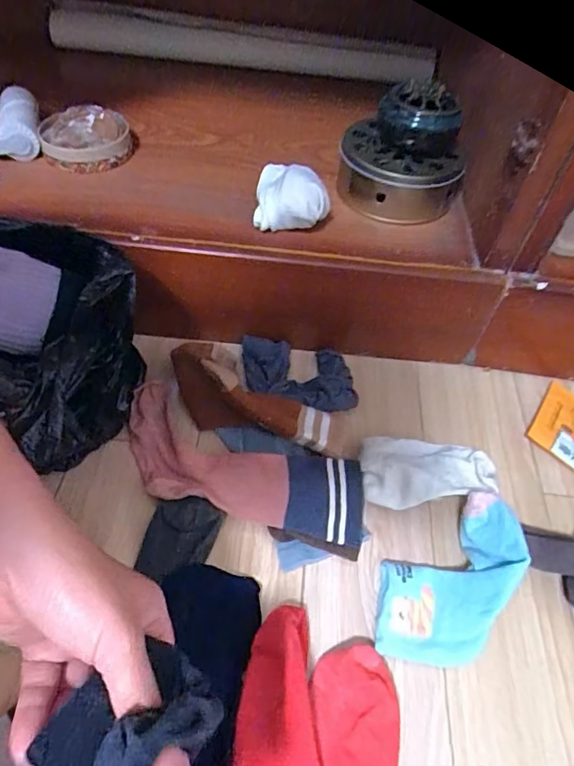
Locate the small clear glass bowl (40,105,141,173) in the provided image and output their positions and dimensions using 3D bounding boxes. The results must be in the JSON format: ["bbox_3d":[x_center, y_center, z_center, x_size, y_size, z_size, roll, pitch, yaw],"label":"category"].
[{"bbox_3d":[-0.239,-0.297,0.592,0.105,0.037,0.097,-6,53,-11],"label":"small clear glass bowl"}]

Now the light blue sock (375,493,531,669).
[{"bbox_3d":[0.146,0.173,0.425,0.163,0.065,0.097,-32,62,-27],"label":"light blue sock"}]

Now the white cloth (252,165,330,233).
[{"bbox_3d":[0.006,-0.205,0.533,0.078,0.051,0.080,6,52,-1],"label":"white cloth"}]

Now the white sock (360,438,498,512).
[{"bbox_3d":[0.145,0.089,0.501,0.139,0.042,0.080,1,52,-5],"label":"white sock"}]

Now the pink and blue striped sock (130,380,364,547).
[{"bbox_3d":[-0.052,0.087,0.489,0.260,0.037,0.101,20,53,10],"label":"pink and blue striped sock"}]

